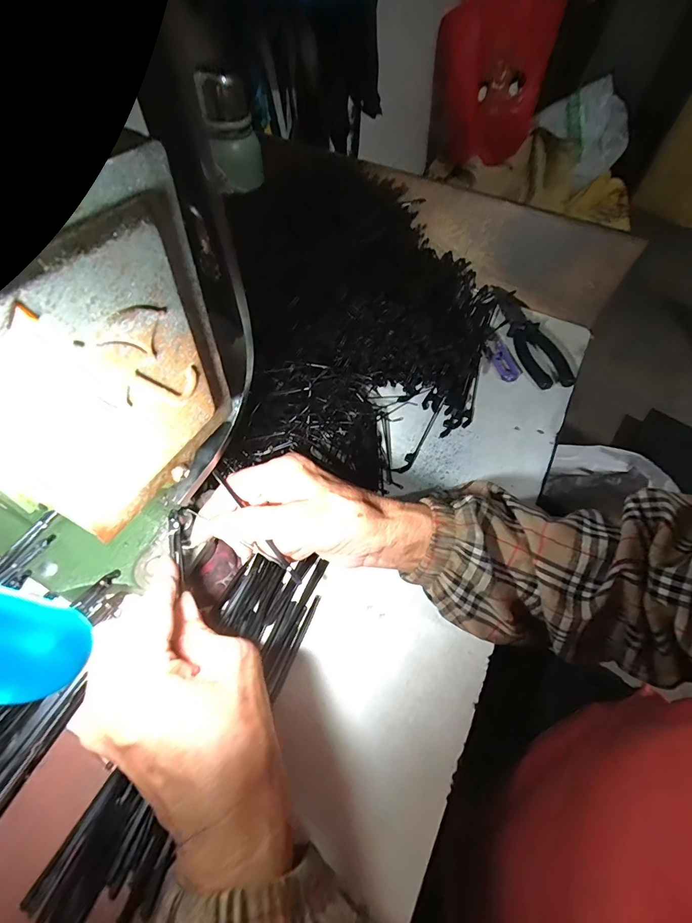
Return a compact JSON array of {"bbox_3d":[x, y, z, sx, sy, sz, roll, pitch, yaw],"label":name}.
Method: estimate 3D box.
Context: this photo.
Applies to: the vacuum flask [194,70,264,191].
[{"bbox_3d":[-0.147,-0.422,0.516,0.066,0.112,0.054,-8,55,-9],"label":"vacuum flask"}]

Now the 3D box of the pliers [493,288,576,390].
[{"bbox_3d":[0.225,-0.161,0.492,0.051,0.018,0.178,-5,55,-7],"label":"pliers"}]

